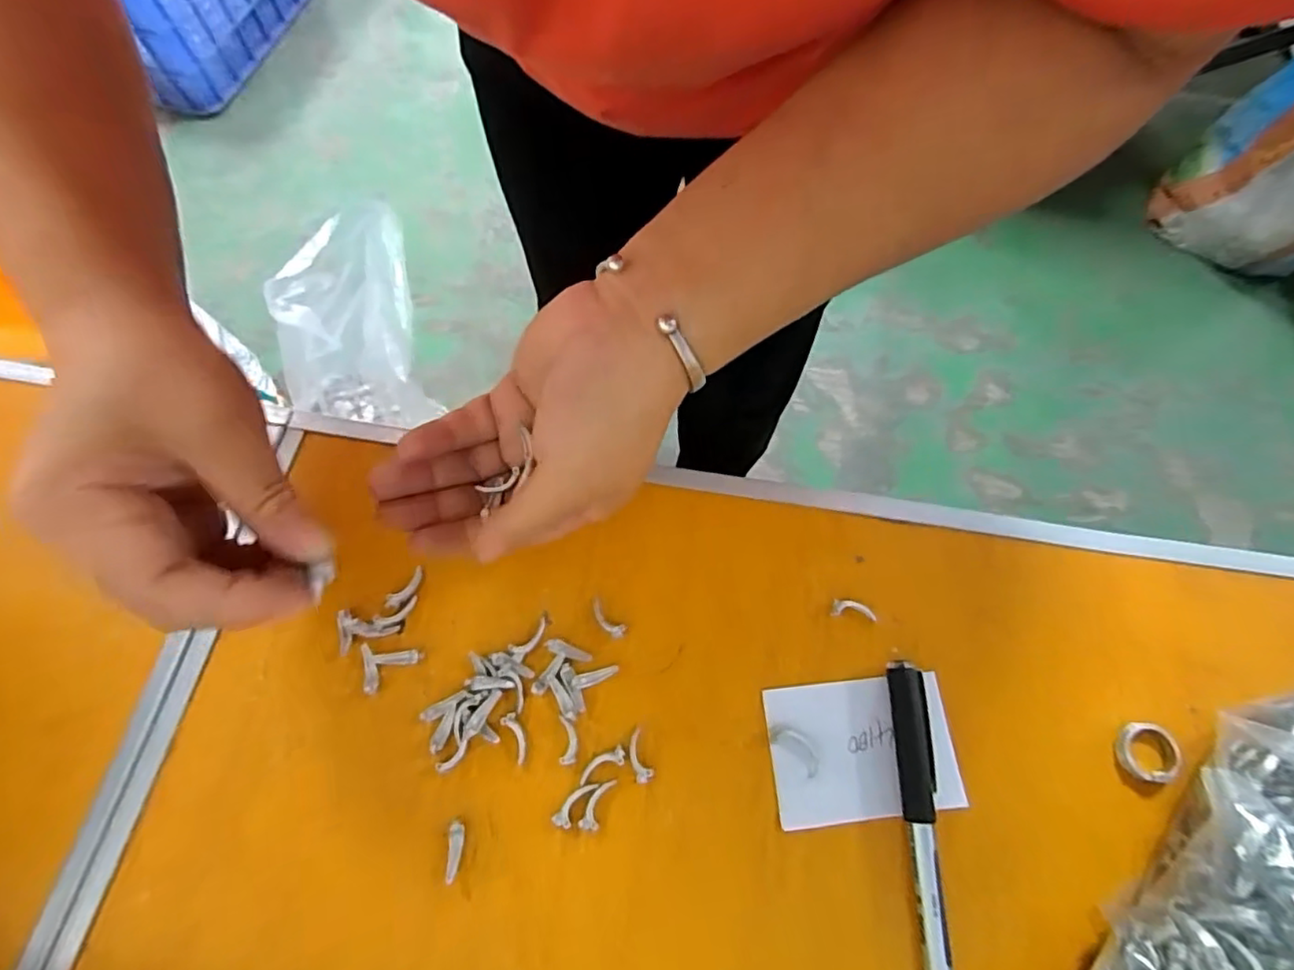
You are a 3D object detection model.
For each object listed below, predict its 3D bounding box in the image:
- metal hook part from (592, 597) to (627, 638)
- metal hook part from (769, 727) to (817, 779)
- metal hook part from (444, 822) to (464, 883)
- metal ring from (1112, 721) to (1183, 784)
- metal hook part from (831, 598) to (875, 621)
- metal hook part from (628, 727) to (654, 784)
[{"bbox_3d":[-0.018,0.058,0.271,0.007,0.004,0.020,-43,73,-12],"label":"metal hook part"},{"bbox_3d":[0.061,0.106,0.251,0.022,0.004,0.010,39,76,15],"label":"metal hook part"},{"bbox_3d":[-0.075,0.142,0.240,0.006,0.005,0.020,-2,70,2],"label":"metal hook part"},{"bbox_3d":[0.195,0.103,0.242,0.020,0.008,0.020,-1,70,2],"label":"metal ring"},{"bbox_3d":[0.089,0.054,0.268,0.018,0.005,0.007,6,70,5],"label":"metal hook part"},{"bbox_3d":[-0.003,0.110,0.252,0.007,0.005,0.020,-20,70,-5],"label":"metal hook part"}]

